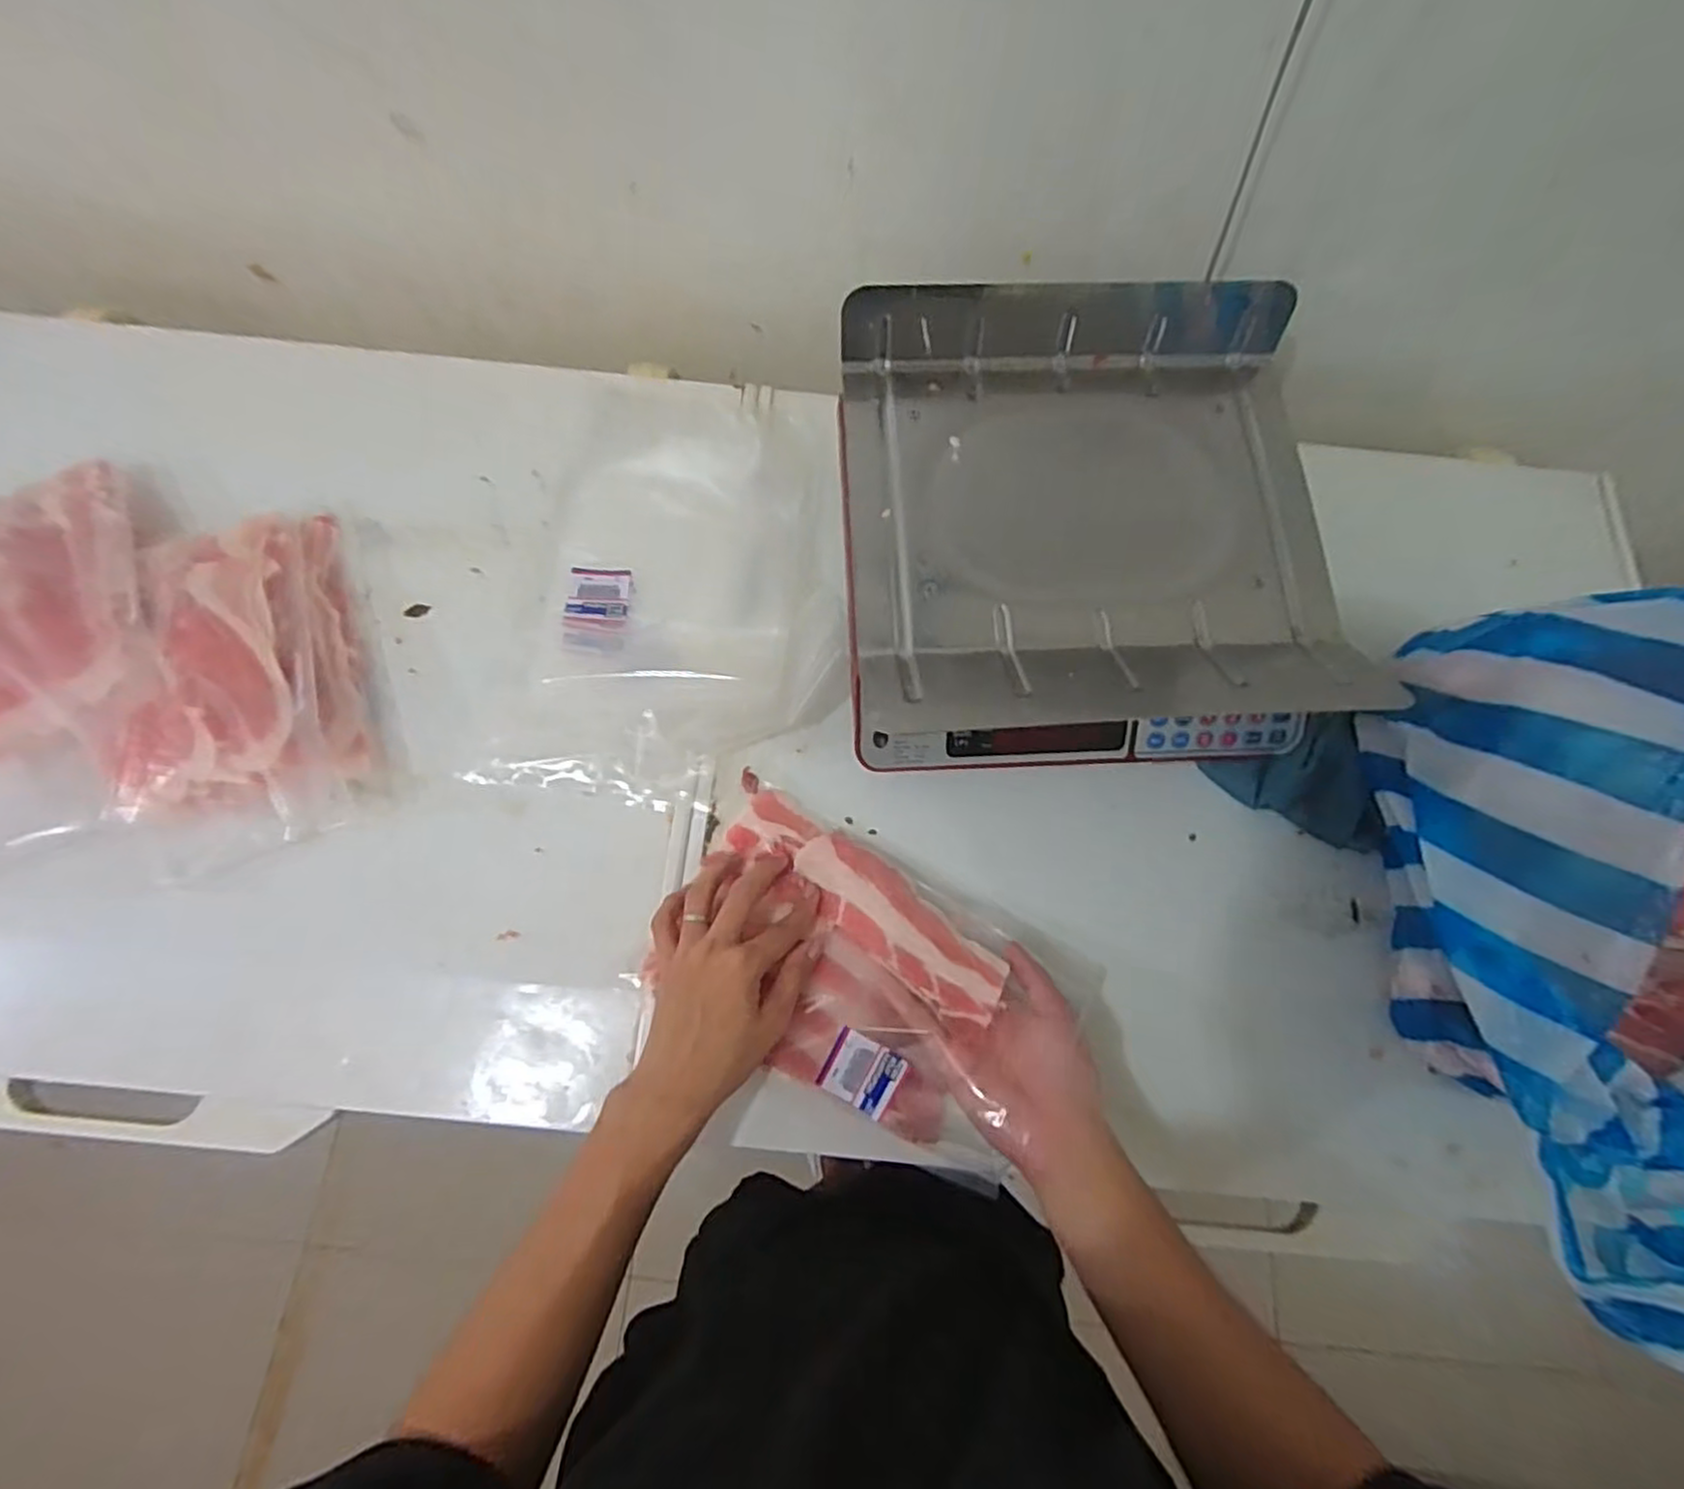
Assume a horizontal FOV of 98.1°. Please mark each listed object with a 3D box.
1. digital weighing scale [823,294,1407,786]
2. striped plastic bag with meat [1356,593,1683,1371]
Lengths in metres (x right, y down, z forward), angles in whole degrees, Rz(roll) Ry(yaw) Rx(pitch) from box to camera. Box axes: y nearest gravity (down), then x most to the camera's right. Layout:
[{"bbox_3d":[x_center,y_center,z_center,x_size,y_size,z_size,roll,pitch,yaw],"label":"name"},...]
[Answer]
[{"bbox_3d":[0.178,-0.164,0.562,0.349,0.115,0.342,-1,72,-3],"label":"digital weighing scale"},{"bbox_3d":[0.498,0.118,0.406,0.276,0.239,0.402,16,72,3],"label":"striped plastic bag with meat"}]

